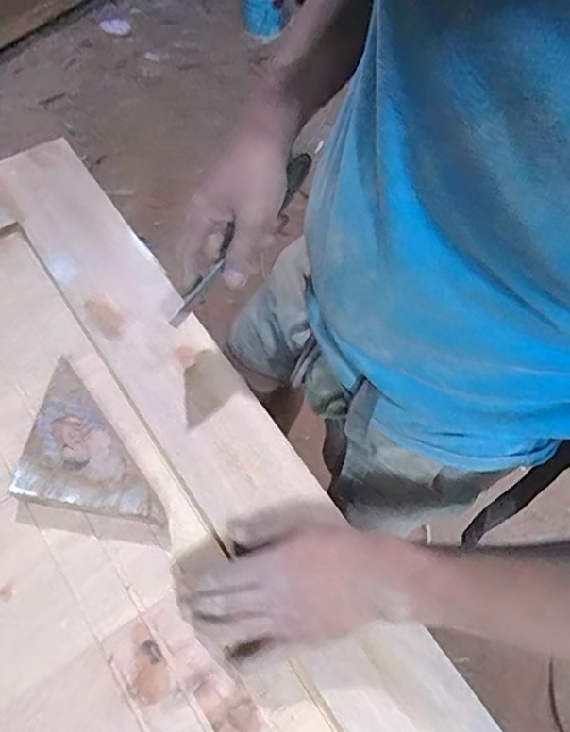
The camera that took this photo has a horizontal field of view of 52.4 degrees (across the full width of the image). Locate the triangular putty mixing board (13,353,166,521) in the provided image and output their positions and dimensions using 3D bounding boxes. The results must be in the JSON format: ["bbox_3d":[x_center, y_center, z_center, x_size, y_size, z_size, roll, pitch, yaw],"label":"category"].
[{"bbox_3d":[-0.196,0.083,0.520,0.091,0.033,0.187,-33,70,-17],"label":"triangular putty mixing board"}]

